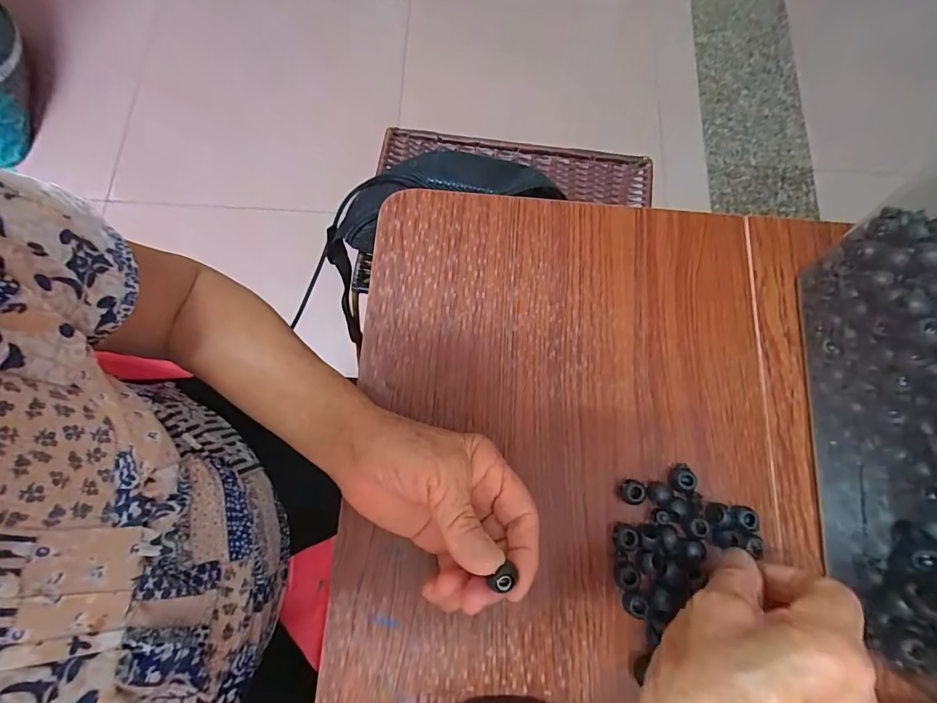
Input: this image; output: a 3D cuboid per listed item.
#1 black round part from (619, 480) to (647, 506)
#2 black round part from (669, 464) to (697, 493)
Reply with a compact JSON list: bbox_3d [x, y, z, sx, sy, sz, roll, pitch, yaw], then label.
[{"bbox_3d":[0.109,0.093,0.283,0.014,0.013,0.016,1,76,-1],"label":"black round part"},{"bbox_3d":[0.141,0.084,0.286,0.016,0.014,0.017,0,76,-2],"label":"black round part"}]

